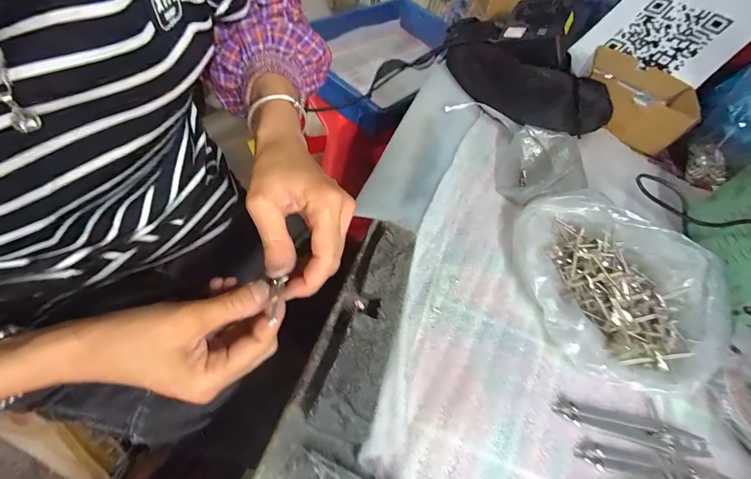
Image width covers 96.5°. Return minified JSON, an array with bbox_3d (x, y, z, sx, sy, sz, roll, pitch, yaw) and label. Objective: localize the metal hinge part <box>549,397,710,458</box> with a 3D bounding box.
[{"bbox_3d":[0.205,0.153,0.270,0.126,0.014,0.020,17,55,-3],"label":"metal hinge part"}]

